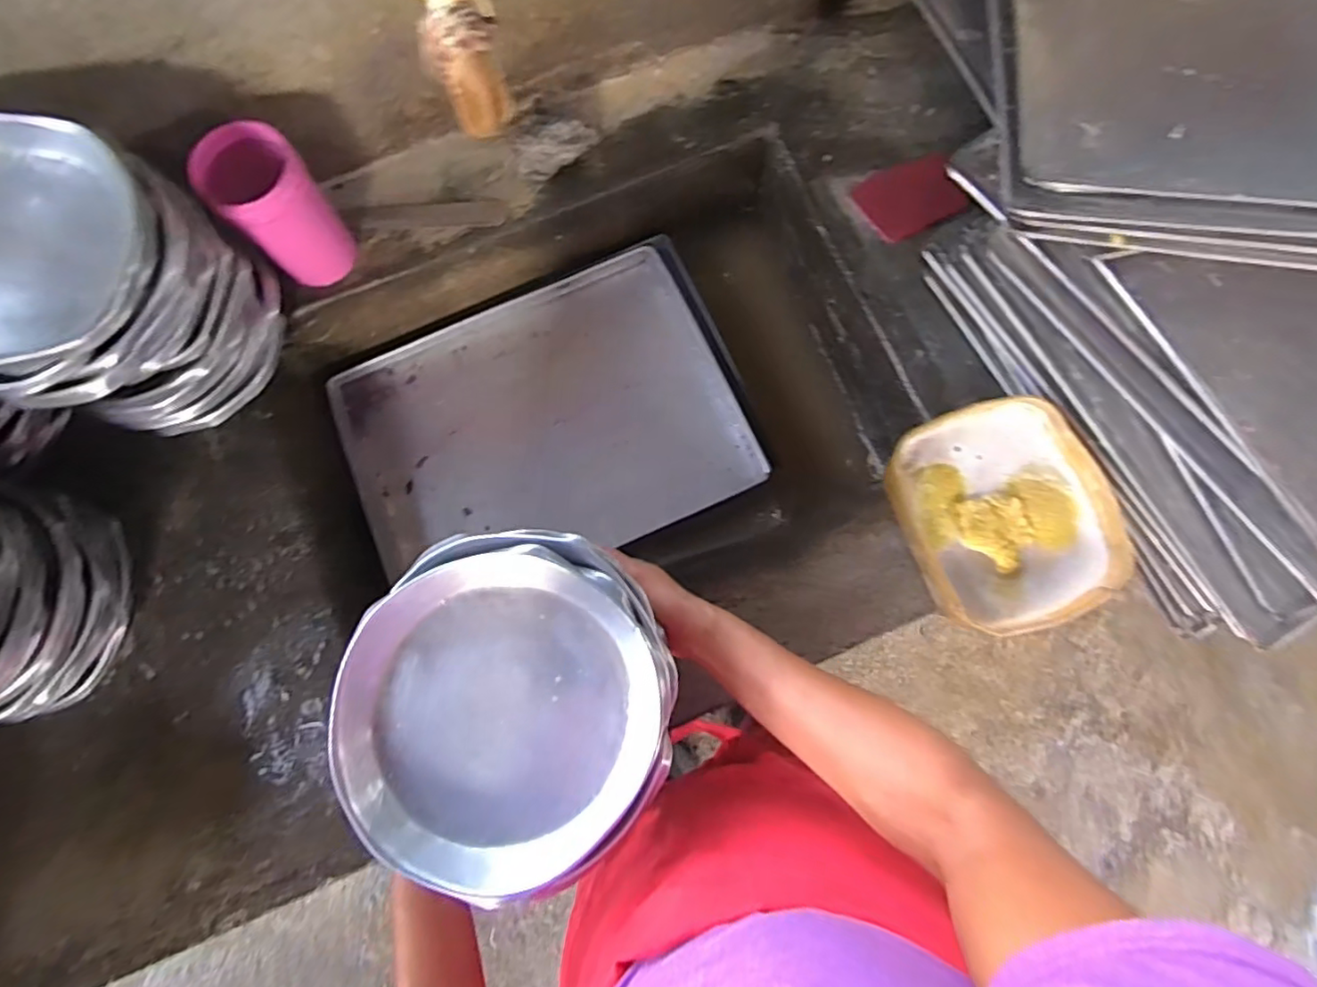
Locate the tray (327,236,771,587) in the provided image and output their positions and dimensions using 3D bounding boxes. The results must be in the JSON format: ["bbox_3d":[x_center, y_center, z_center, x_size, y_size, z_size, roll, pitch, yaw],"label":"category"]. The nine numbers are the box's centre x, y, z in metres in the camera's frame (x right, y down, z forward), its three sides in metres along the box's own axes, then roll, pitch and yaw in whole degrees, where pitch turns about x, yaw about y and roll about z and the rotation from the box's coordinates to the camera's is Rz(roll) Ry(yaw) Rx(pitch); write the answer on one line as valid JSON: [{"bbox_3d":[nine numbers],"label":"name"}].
[{"bbox_3d":[-0.134,-0.086,0.747,0.466,0.046,0.355,-25,81,-4],"label":"tray"}]

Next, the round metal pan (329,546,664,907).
[{"bbox_3d":[-0.099,0.147,0.398,0.195,0.035,0.207,0,80,0],"label":"round metal pan"}]

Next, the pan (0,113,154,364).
[{"bbox_3d":[-0.488,-0.185,0.459,0.185,0.055,0.185,0,80,0],"label":"pan"}]

